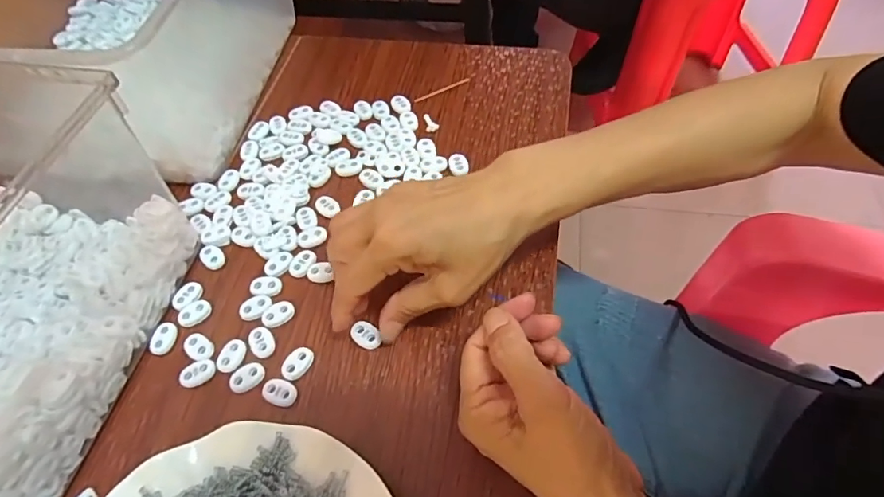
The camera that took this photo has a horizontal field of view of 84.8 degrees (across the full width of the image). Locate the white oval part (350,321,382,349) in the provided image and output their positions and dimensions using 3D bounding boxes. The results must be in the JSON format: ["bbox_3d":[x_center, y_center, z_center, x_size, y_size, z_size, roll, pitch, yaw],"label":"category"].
[{"bbox_3d":[-0.051,0.057,0.324,0.023,0.004,0.015,33,62,22],"label":"white oval part"}]

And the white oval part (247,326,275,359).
[{"bbox_3d":[-0.122,0.062,0.326,0.016,0.004,0.024,-27,59,-16],"label":"white oval part"}]

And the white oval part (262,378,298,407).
[{"bbox_3d":[-0.103,0.091,0.307,0.022,0.004,0.015,13,57,11],"label":"white oval part"}]

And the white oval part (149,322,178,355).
[{"bbox_3d":[-0.191,0.062,0.333,0.015,0.004,0.022,2,55,3],"label":"white oval part"}]

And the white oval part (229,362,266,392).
[{"bbox_3d":[-0.126,0.083,0.313,0.023,0.004,0.015,-35,61,-21],"label":"white oval part"}]

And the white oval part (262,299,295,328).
[{"bbox_3d":[-0.114,0.045,0.337,0.022,0.004,0.016,-34,61,-20],"label":"white oval part"}]

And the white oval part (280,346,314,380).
[{"bbox_3d":[-0.095,0.075,0.317,0.017,0.004,0.023,21,58,15],"label":"white oval part"}]

